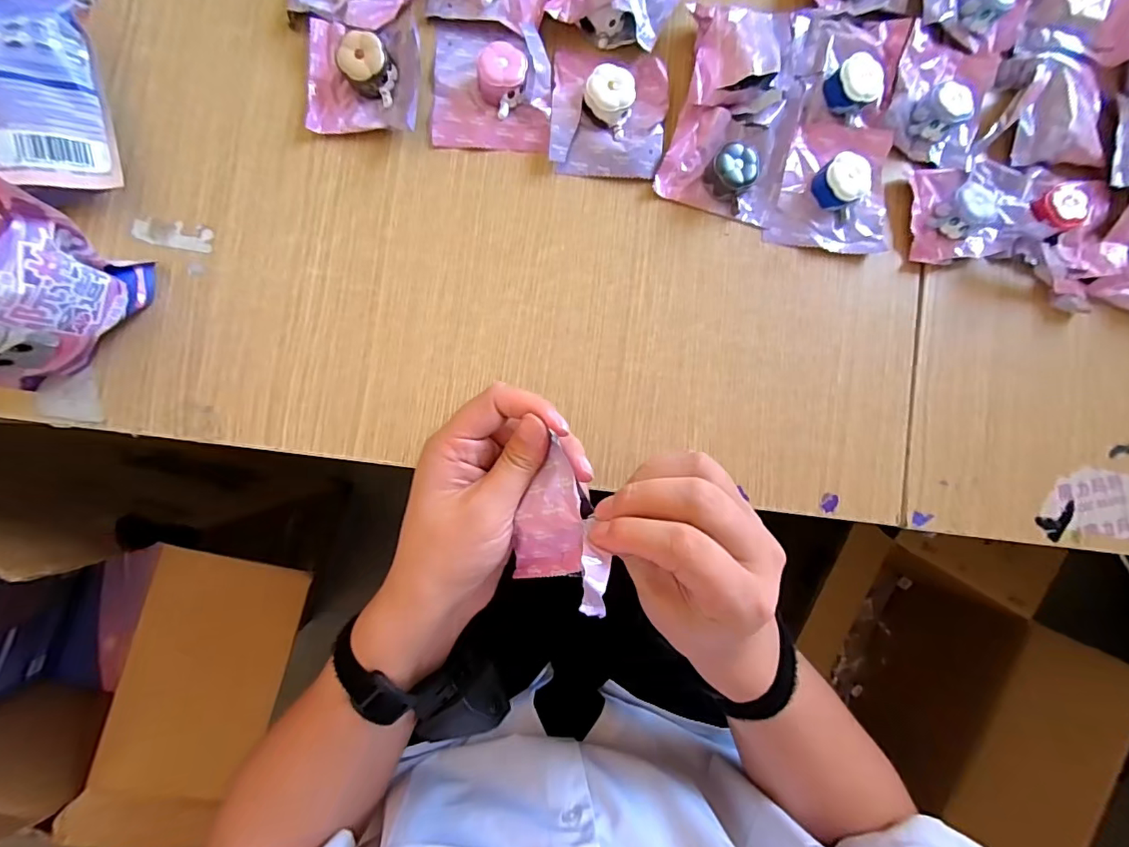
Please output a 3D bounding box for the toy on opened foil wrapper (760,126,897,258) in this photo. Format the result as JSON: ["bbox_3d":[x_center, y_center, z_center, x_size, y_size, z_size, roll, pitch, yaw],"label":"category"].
[{"bbox_3d":[0.201,-0.175,0.357,0.086,0.021,0.095,8,88,-3],"label":"toy on opened foil wrapper"}]

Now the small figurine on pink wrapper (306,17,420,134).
[{"bbox_3d":[-0.137,-0.239,0.335,0.075,0.025,0.075,2,88,-4],"label":"small figurine on pink wrapper"}]

